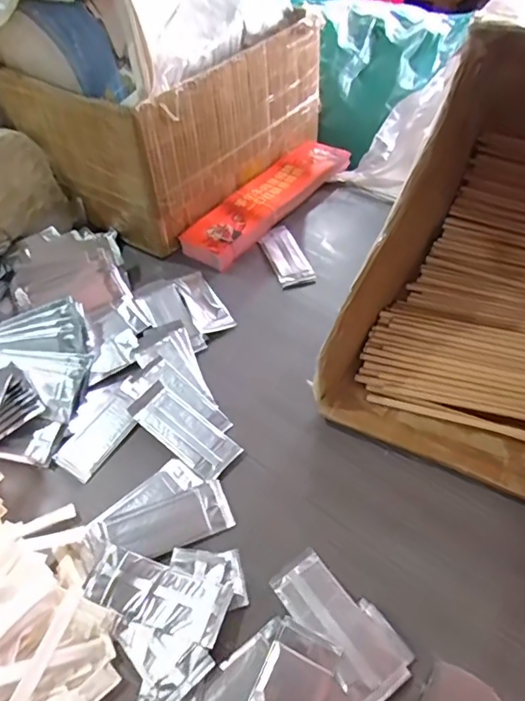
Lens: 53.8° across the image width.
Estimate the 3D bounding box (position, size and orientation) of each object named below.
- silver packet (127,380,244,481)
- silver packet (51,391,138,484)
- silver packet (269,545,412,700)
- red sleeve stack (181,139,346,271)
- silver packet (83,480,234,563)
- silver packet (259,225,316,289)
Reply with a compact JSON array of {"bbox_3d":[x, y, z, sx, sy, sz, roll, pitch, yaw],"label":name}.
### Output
[{"bbox_3d":[-0.085,0.083,0.551,0.131,0.007,0.049,33,59,27],"label":"silver packet"},{"bbox_3d":[-0.174,0.089,0.558,0.049,0.005,0.100,25,55,23],"label":"silver packet"},{"bbox_3d":[0.059,0.220,0.418,0.049,0.004,0.120,-31,55,-21],"label":"silver packet"},{"bbox_3d":[0.011,-0.240,0.812,0.095,0.033,0.333,30,57,25],"label":"red sleeve stack"},{"bbox_3d":[-0.090,0.162,0.480,0.120,0.009,0.052,-18,51,-12],"label":"silver packet"},{"bbox_3d":[0.034,-0.134,0.736,0.049,0.007,0.128,-15,50,-10],"label":"silver packet"}]

